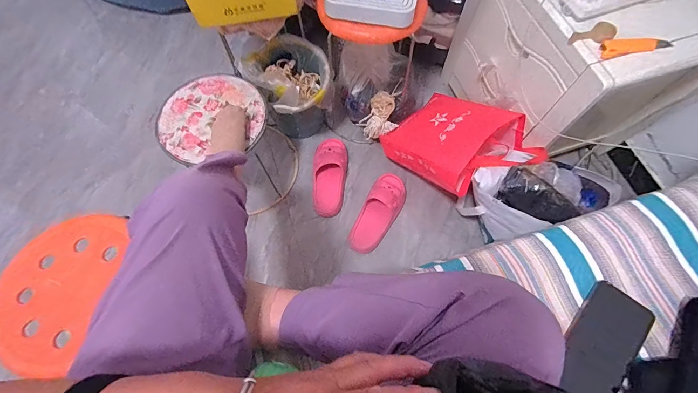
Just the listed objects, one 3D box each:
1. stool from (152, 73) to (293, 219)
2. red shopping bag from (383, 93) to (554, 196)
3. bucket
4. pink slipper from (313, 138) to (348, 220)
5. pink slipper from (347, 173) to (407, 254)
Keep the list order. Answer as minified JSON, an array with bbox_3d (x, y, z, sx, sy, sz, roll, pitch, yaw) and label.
[{"bbox_3d":[-0.341,-0.160,0.984,0.319,0.316,0.282,24,70,11],"label":"stool"},{"bbox_3d":[0.320,-0.157,0.978,0.427,0.141,0.286,34,87,45],"label":"red shopping bag"},{"bbox_3d":[-0.173,-0.341,1.063,0.219,0.263,0.257,-33,71,-12],"label":"bucket"},{"bbox_3d":[-0.064,-0.068,1.076,0.102,0.079,0.260,3,68,2],"label":"pink slipper"},{"bbox_3d":[0.095,0.049,1.026,0.110,0.079,0.269,24,70,11],"label":"pink slipper"}]

